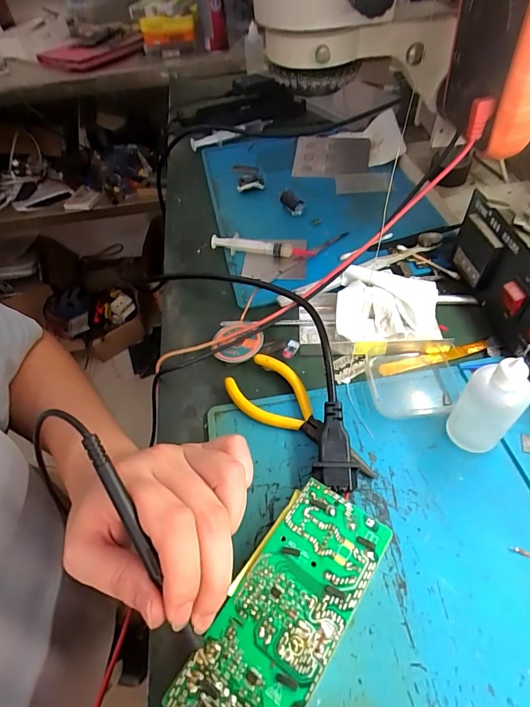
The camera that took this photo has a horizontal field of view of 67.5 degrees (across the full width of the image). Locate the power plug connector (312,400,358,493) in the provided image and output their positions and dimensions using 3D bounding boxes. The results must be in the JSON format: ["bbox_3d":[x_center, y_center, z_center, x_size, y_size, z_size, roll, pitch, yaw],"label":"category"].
[{"bbox_3d":[0.046,0.062,0.267,0.029,0.016,0.058,0,64,5],"label":"power plug connector"}]

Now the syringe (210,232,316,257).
[{"bbox_3d":[-0.004,-0.114,0.434,0.115,0.021,0.013,11,52,14],"label":"syringe"}]

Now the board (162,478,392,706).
[{"bbox_3d":[0.014,0.141,0.218,0.056,0.026,0.131,28,58,25],"label":"board"}]

